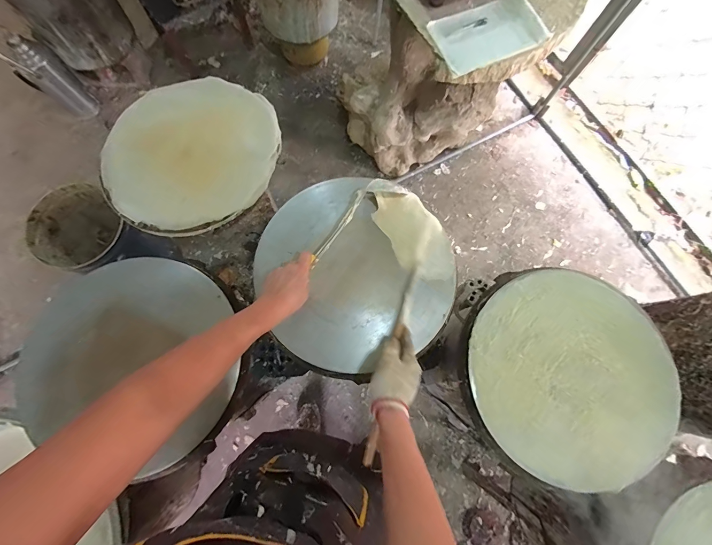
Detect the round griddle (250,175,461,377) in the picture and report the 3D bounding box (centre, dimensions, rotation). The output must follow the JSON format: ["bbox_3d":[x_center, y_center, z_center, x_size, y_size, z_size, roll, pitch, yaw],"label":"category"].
[{"bbox_3d":[-0.009,0.011,0.637,0.382,0.033,0.342,35,76,9],"label":"round griddle"}]

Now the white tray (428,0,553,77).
[{"bbox_3d":[0.371,-0.693,0.923,0.296,0.027,0.203,-24,75,-8],"label":"white tray"}]

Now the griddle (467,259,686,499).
[{"bbox_3d":[0.399,0.187,0.605,0.380,0.030,0.363,0,73,-1],"label":"griddle"}]

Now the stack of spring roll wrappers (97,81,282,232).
[{"bbox_3d":[-0.365,-0.267,0.711,0.381,0.051,0.371,9,73,1],"label":"stack of spring roll wrappers"}]

